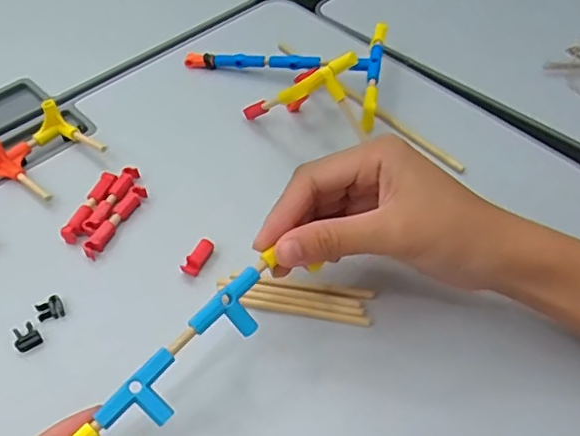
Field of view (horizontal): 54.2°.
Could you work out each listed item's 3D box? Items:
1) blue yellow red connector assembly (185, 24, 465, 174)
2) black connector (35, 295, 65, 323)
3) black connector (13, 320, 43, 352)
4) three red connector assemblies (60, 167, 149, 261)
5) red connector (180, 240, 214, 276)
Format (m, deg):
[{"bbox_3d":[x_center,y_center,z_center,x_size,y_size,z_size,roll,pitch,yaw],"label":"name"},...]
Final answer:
[{"bbox_3d":[0.006,-0.114,0.427,0.160,0.053,0.119,-10,52,-7],"label":"blue yellow red connector assembly"},{"bbox_3d":[-0.138,0.052,0.326,0.014,0.005,0.012,-24,53,-14],"label":"black connector"},{"bbox_3d":[-0.147,0.066,0.316,0.013,0.006,0.013,-31,55,-19],"label":"black connector"},{"bbox_3d":[-0.120,-0.007,0.370,0.031,0.011,0.069,17,55,18],"label":"three red connector assemblies"},{"bbox_3d":[-0.056,0.024,0.348,0.009,0.009,0.025,19,55,19],"label":"red connector"}]

